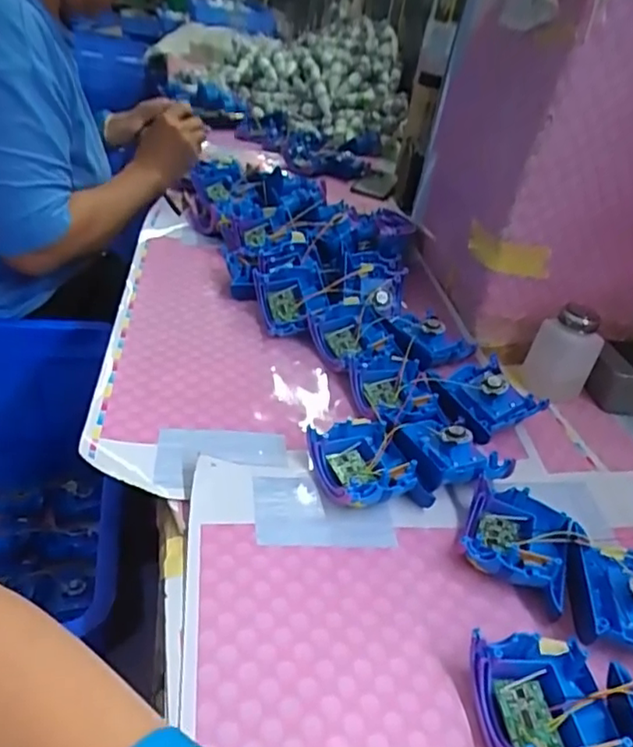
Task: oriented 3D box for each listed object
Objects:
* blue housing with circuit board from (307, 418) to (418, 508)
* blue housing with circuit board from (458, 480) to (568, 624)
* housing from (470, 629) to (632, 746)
[{"bbox_3d":[0.037,0.076,0.504,0.070,0.034,0.080,-4,36,-22],"label":"blue housing with circuit board"},{"bbox_3d":[0.150,0.129,0.464,0.078,0.036,0.083,20,34,14],"label":"blue housing with circuit board"},{"bbox_3d":[0.133,0.198,0.355,0.082,0.037,0.083,4,33,-10],"label":"housing"}]

